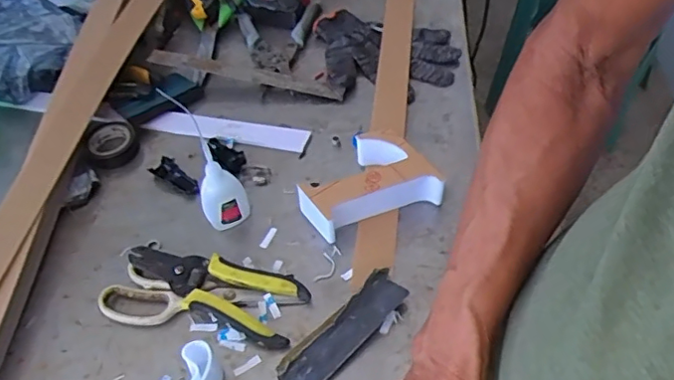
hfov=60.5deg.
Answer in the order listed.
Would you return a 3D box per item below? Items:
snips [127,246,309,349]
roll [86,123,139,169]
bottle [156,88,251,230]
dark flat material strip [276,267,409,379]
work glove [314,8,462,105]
[{"bbox_3d":[-0.112,0.085,0.540,0.170,0.023,0.070,19,55,18],"label":"snips"},{"bbox_3d":[-0.258,-0.053,0.665,0.054,0.019,0.061,-27,54,-16],"label":"roll"},{"bbox_3d":[-0.114,-0.004,0.563,0.043,0.100,0.028,-16,52,-8],"label":"bottle"},{"bbox_3d":[0.006,0.121,0.493,0.032,0.034,0.132,35,61,28],"label":"dark flat material strip"},{"bbox_3d":[0.059,-0.173,0.738,0.186,0.022,0.147,6,52,9],"label":"work glove"}]

